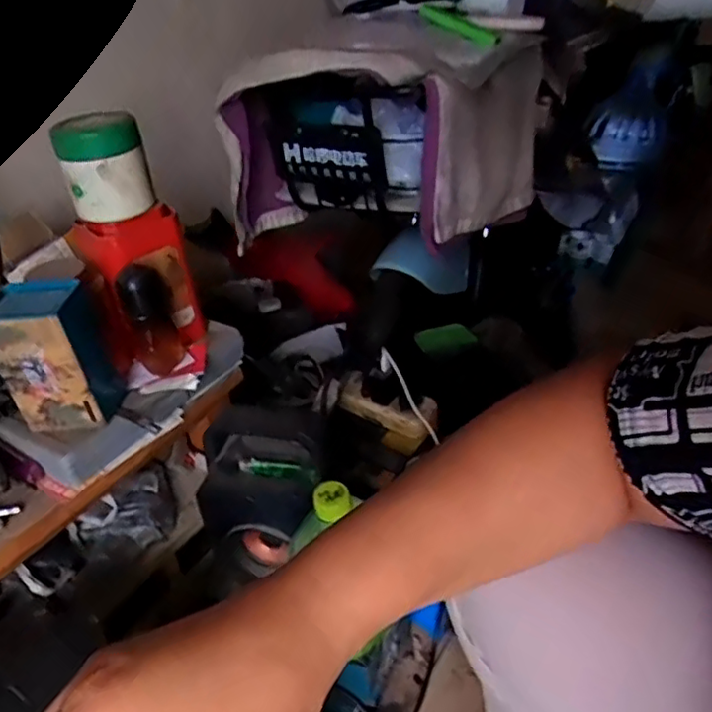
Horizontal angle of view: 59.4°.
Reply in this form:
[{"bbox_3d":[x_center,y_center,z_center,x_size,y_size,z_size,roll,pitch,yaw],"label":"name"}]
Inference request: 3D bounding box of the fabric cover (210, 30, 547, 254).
[{"bbox_3d":[0.031,-0.294,0.814,0.341,0.242,0.300,18,37,28],"label":"fabric cover"}]

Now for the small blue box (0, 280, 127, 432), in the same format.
[{"bbox_3d":[-0.269,-0.001,0.559,0.079,0.122,0.071,-3,32,-3],"label":"small blue box"}]

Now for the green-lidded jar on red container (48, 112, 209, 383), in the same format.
[{"bbox_3d":[-0.216,-0.100,0.602,0.106,0.235,0.092,-6,32,-8],"label":"green-lidded jar on red container"}]

